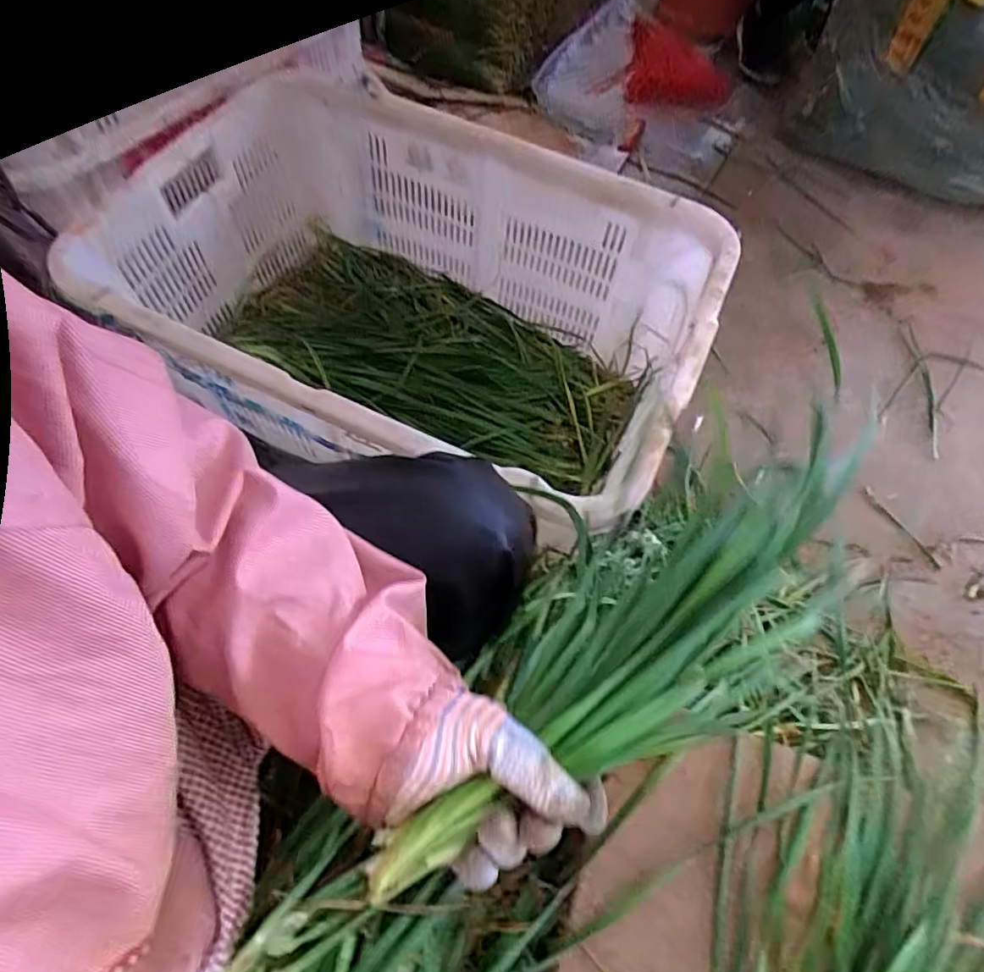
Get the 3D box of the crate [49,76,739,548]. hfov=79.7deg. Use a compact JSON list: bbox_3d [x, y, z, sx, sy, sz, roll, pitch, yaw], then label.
[{"bbox_3d":[-0.098,-0.238,0.790,0.716,0.271,0.459,27,63,10],"label":"crate"}]

